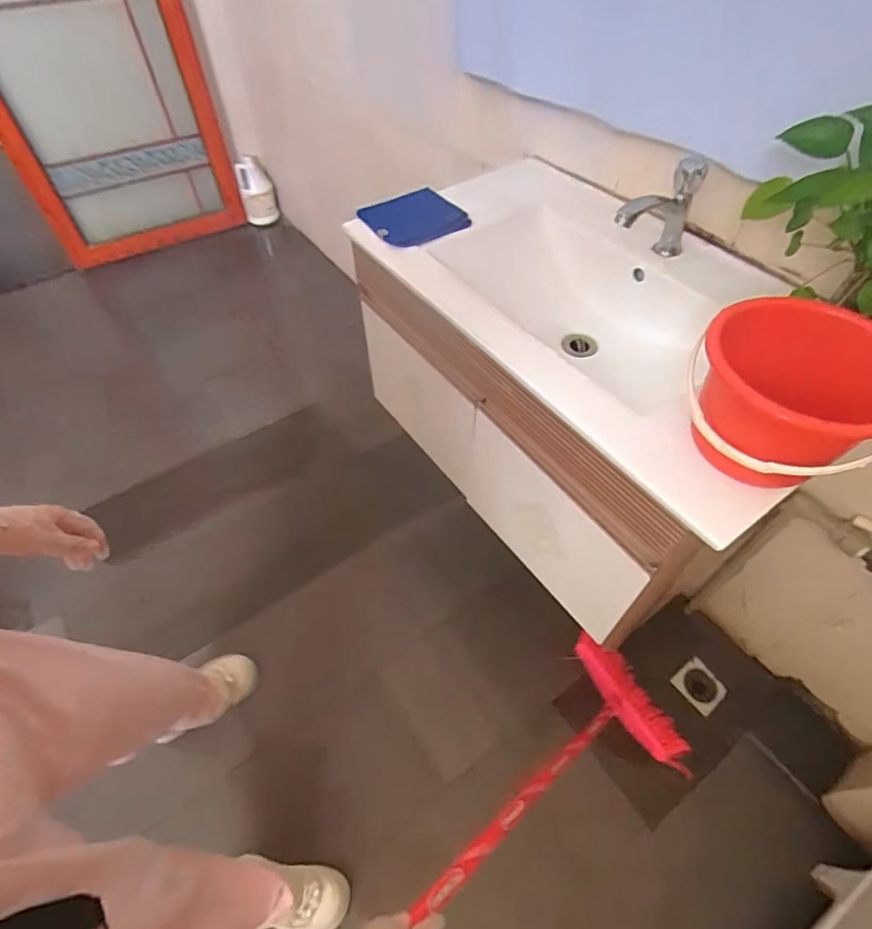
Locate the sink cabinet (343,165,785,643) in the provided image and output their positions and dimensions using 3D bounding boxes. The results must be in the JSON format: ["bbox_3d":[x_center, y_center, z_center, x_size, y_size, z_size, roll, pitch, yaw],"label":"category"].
[{"bbox_3d":[0.233,-0.168,0.916,0.419,0.359,0.739,-31,59,-21],"label":"sink cabinet"}]

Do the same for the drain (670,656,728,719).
[{"bbox_3d":[0.641,0.539,1.236,0.092,0.015,0.105,-36,51,-10],"label":"drain"}]

